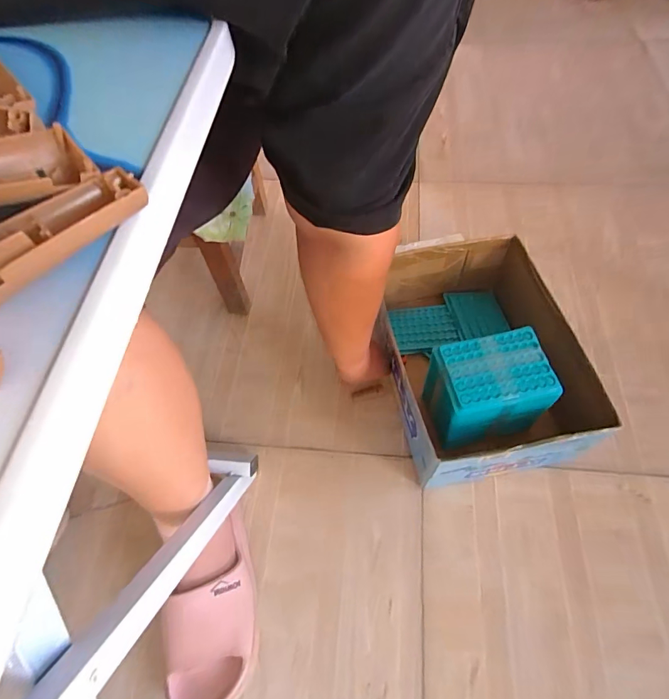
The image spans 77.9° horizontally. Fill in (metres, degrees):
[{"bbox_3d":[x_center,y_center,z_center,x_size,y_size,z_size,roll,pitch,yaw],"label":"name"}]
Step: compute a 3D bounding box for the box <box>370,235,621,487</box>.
[{"bbox_3d":[0.190,0.006,0.585,0.218,0.144,0.315,-11,62,-2],"label":"box"}]

